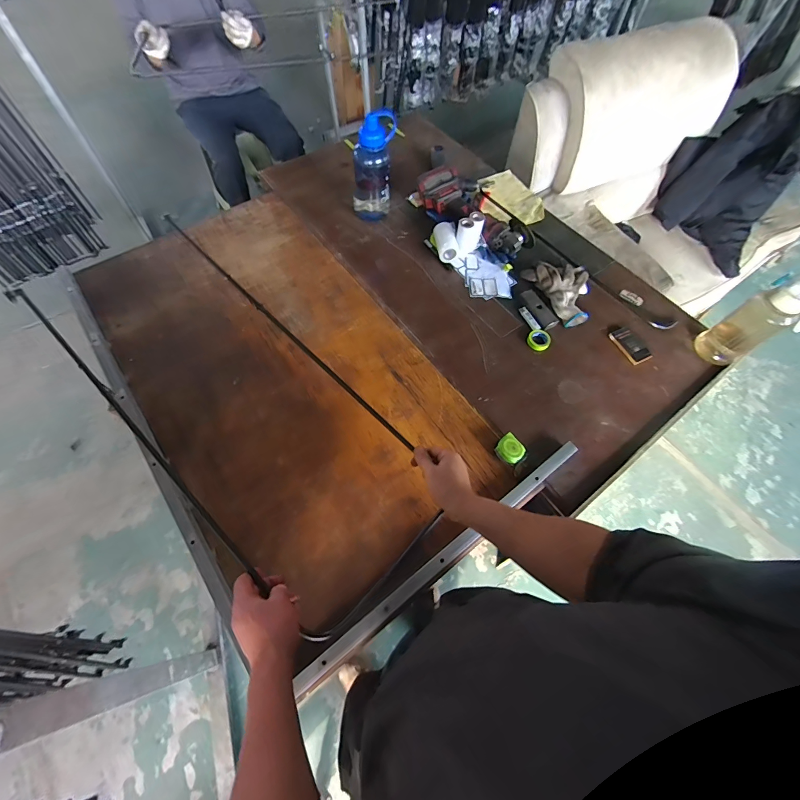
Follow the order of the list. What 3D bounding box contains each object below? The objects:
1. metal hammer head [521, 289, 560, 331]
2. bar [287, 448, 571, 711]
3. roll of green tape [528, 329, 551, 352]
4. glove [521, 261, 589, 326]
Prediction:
[{"bbox_3d":[0.379,-0.247,0.962,0.049,0.017,0.131,-15,63,-12],"label":"metal hammer head"},{"bbox_3d":[0.112,0.284,0.676,0.665,0.039,0.038,-34,70,-17],"label":"bar"},{"bbox_3d":[0.361,-0.155,0.925,0.054,0.018,0.063,26,66,10],"label":"roll of green tape"},{"bbox_3d":[0.461,-0.302,0.977,0.141,0.031,0.208,-17,66,-10],"label":"glove"}]

